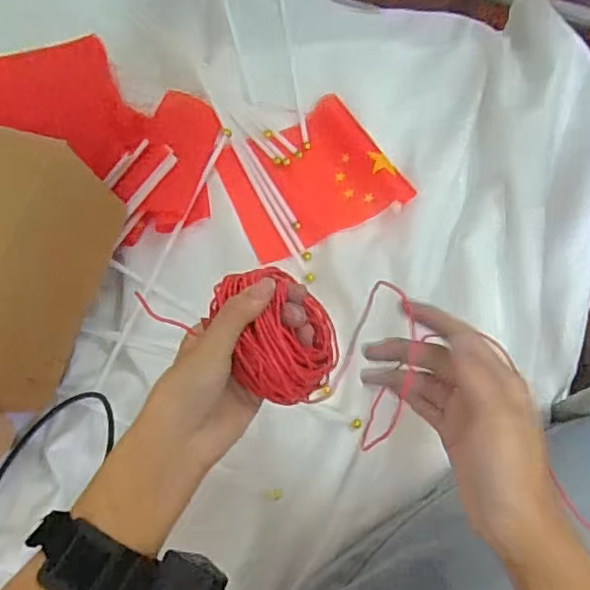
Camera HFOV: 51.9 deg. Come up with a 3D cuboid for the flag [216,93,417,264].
[{"bbox_3d":[0.014,-0.115,0.582,0.151,0.032,0.127,-23,72,-12],"label":"flag"}]

